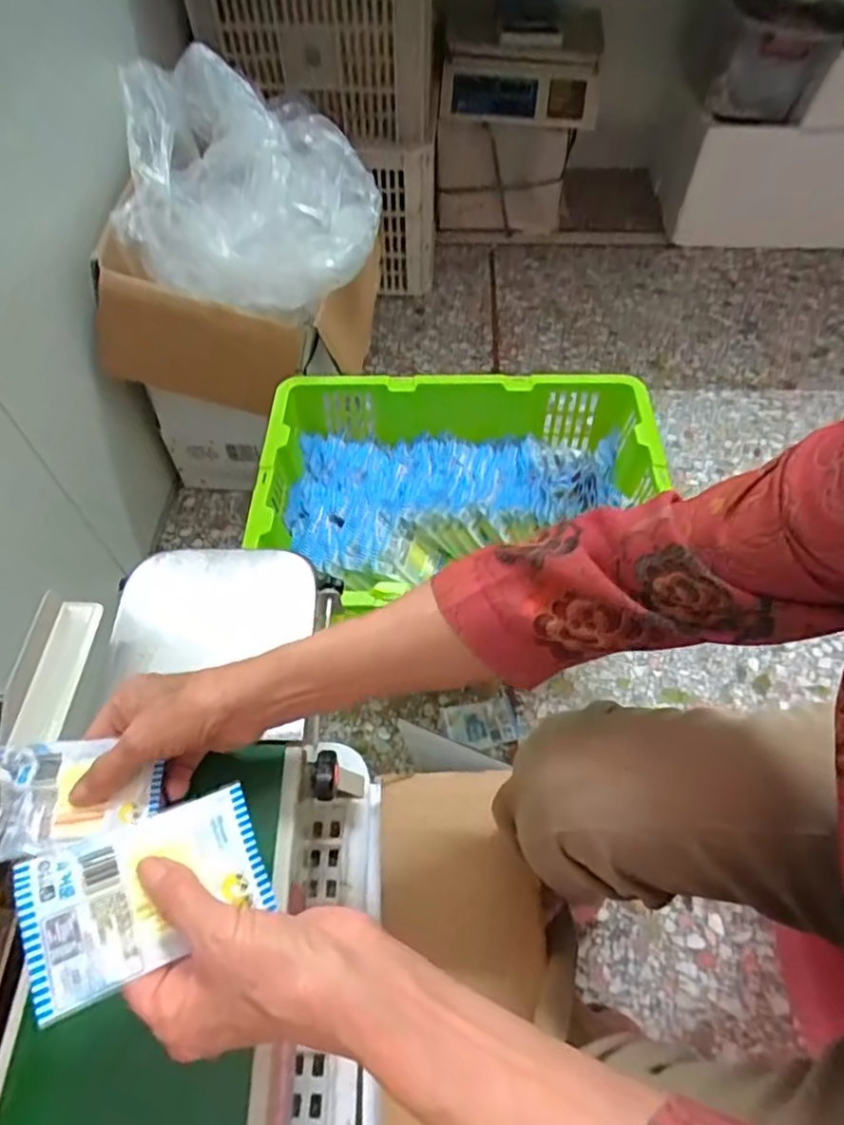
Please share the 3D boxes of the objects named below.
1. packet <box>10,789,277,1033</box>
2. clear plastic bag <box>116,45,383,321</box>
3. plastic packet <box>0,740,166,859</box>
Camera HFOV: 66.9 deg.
[{"bbox_3d":[-0.128,0.154,0.303,0.101,0.007,0.064,-14,67,-31],"label":"packet"},{"bbox_3d":[-0.231,-0.531,0.889,0.308,0.190,0.349,-5,56,-4],"label":"clear plastic bag"},{"bbox_3d":[-0.208,0.138,0.387,0.096,0.009,0.063,-8,57,-5],"label":"plastic packet"}]

